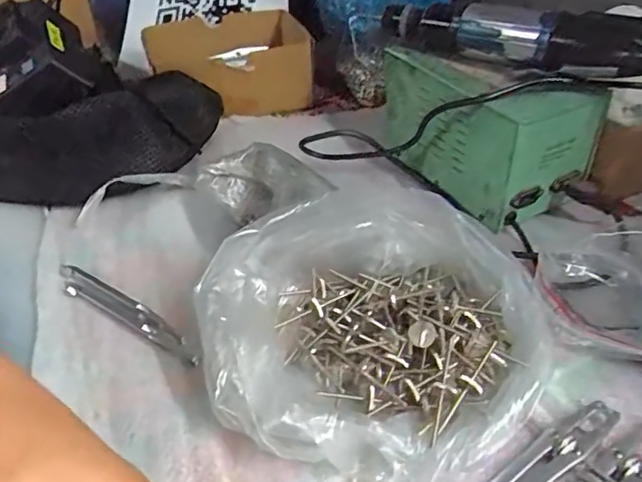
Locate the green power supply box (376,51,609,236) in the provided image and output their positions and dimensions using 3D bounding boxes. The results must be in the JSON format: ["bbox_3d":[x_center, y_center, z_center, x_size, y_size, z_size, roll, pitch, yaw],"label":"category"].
[{"bbox_3d":[0.125,-0.097,0.470,0.093,0.084,0.163,-23,42,-23],"label":"green power supply box"}]

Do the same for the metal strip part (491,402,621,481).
[{"bbox_3d":[0.100,0.115,0.284,0.123,0.007,0.018,-24,43,-26],"label":"metal strip part"}]

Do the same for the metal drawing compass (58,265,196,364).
[{"bbox_3d":[-0.130,0.045,0.384,0.139,0.005,0.018,22,44,27],"label":"metal drawing compass"}]

